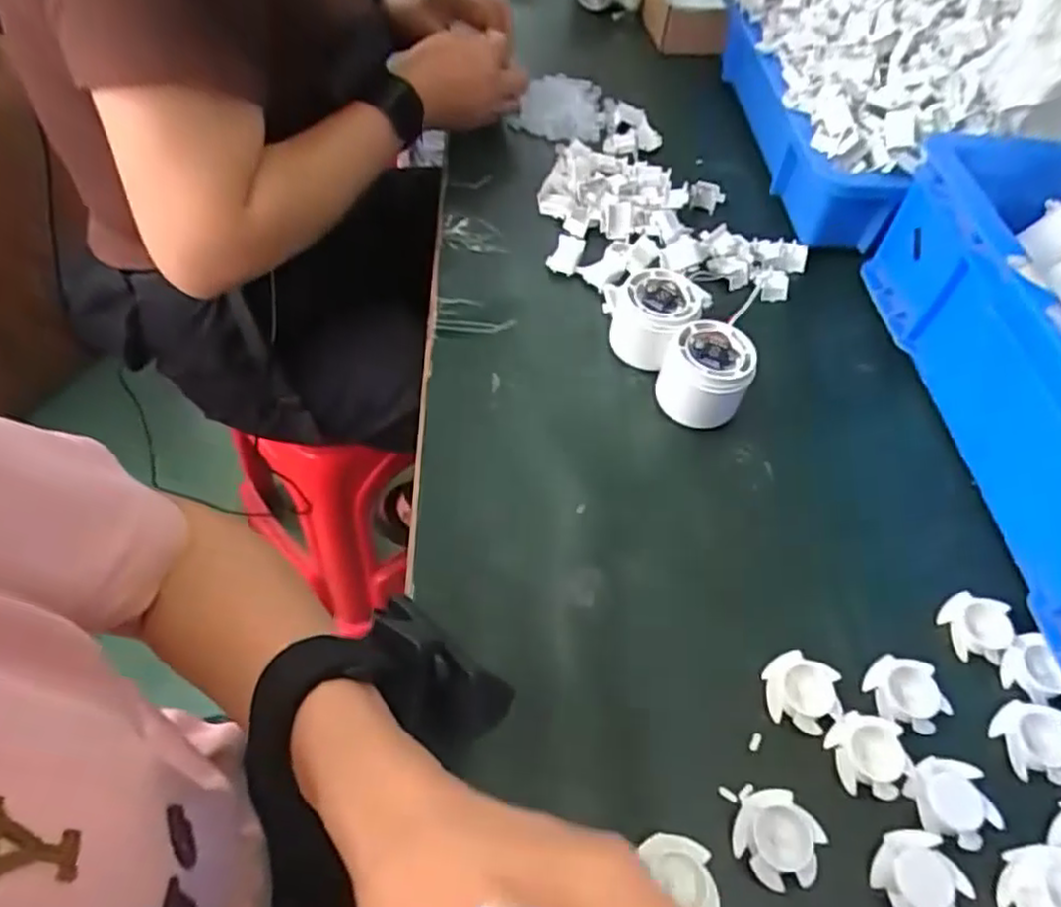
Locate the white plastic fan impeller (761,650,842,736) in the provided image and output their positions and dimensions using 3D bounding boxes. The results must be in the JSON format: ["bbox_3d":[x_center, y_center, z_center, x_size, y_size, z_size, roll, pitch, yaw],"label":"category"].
[{"bbox_3d":[0.147,0.129,0.378,0.038,0.008,0.040,6,54,0],"label":"white plastic fan impeller"}]

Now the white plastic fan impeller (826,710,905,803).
[{"bbox_3d":[0.173,0.155,0.360,0.037,0.007,0.038,10,54,3],"label":"white plastic fan impeller"}]

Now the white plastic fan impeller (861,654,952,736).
[{"bbox_3d":[0.205,0.132,0.382,0.038,0.010,0.040,2,54,-3],"label":"white plastic fan impeller"}]

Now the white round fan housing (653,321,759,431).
[{"bbox_3d":[0.120,-0.055,0.477,0.056,0.046,0.056,2,54,-3],"label":"white round fan housing"}]

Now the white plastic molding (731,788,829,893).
[{"bbox_3d":[0.117,0.184,0.334,0.039,0.014,0.040,2,54,-3],"label":"white plastic molding"}]

